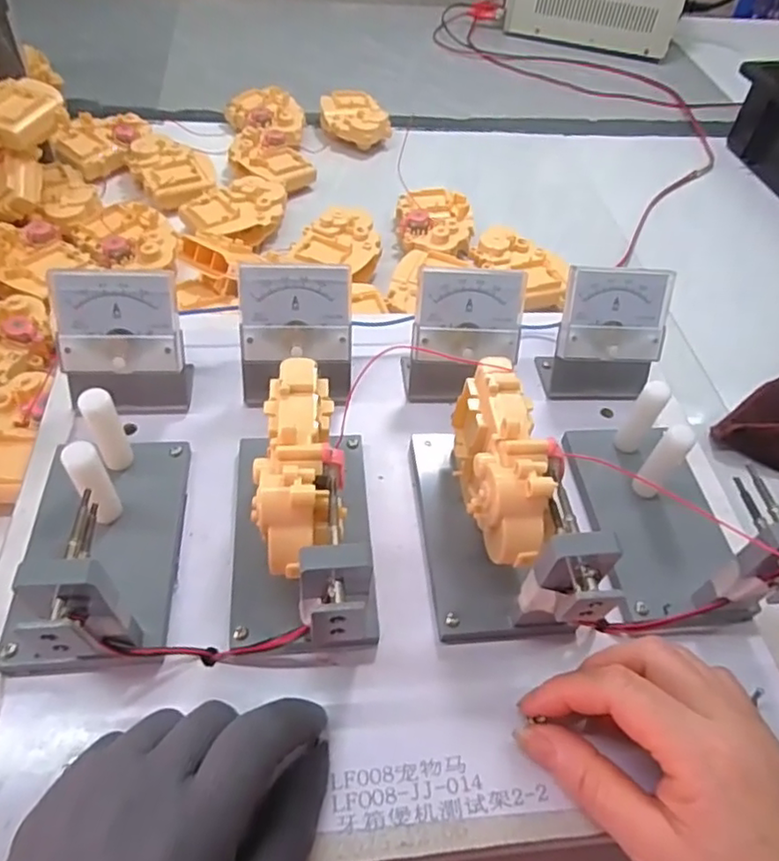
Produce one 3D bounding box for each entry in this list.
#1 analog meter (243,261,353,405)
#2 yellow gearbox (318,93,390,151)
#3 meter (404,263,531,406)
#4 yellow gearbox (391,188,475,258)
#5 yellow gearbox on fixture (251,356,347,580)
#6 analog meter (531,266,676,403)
[{"bbox_3d":[-0.054,-0.051,0.362,0.064,0.076,0.042,-3,52,-8],"label":"analog meter"},{"bbox_3d":[-0.040,-0.361,0.720,0.076,0.033,0.077,-3,52,-8],"label":"yellow gearbox"},{"bbox_3d":[0.045,-0.056,0.376,0.065,0.074,0.042,5,52,-2],"label":"meter"},{"bbox_3d":[0.043,-0.197,0.601,0.071,0.037,0.094,-4,52,-9],"label":"yellow gearbox"},{"bbox_3d":[-0.040,0.011,0.275,0.036,0.036,0.097,-2,52,-7],"label":"yellow gearbox on fixture"},{"bbox_3d":[0.137,-0.059,0.387,0.065,0.072,0.042,2,52,-4],"label":"analog meter"}]

